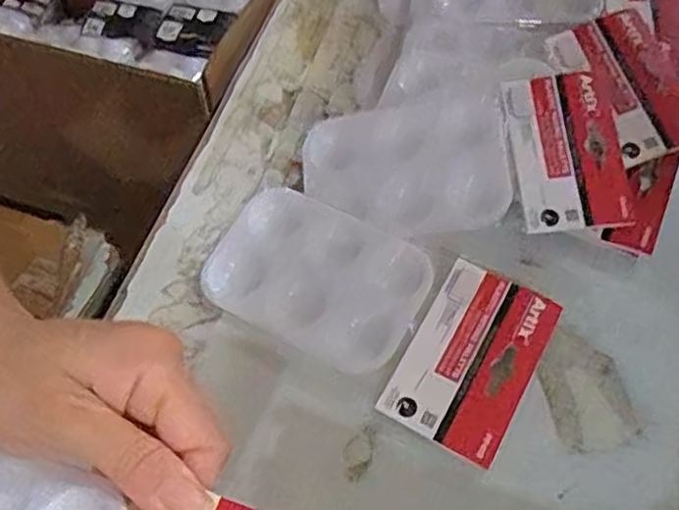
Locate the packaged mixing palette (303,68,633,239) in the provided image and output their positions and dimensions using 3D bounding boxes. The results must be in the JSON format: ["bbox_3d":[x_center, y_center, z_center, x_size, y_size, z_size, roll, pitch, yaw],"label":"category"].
[{"bbox_3d":[0.073,-0.060,0.418,0.188,0.015,0.098,-3,71,7],"label":"packaged mixing palette"}]

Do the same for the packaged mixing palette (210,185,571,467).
[{"bbox_3d":[0.014,0.028,0.379,0.192,0.024,0.094,24,59,18],"label":"packaged mixing palette"}]

